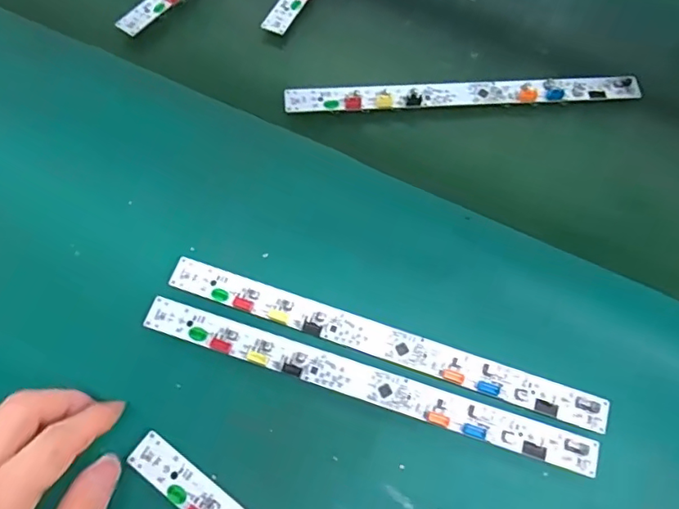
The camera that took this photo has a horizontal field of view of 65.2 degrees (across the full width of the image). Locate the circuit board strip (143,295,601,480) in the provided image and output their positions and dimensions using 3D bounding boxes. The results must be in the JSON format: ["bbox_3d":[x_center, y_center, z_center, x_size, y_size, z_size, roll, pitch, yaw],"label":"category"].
[{"bbox_3d":[0.016,0.080,0.334,0.287,0.010,0.023,18,66,5],"label":"circuit board strip"}]

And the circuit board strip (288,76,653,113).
[{"bbox_3d":[0.103,-0.132,0.432,0.288,0.006,0.022,-4,68,-4],"label":"circuit board strip"}]

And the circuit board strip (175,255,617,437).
[{"bbox_3d":[0.028,0.056,0.343,0.287,0.006,0.023,18,66,5],"label":"circuit board strip"}]

